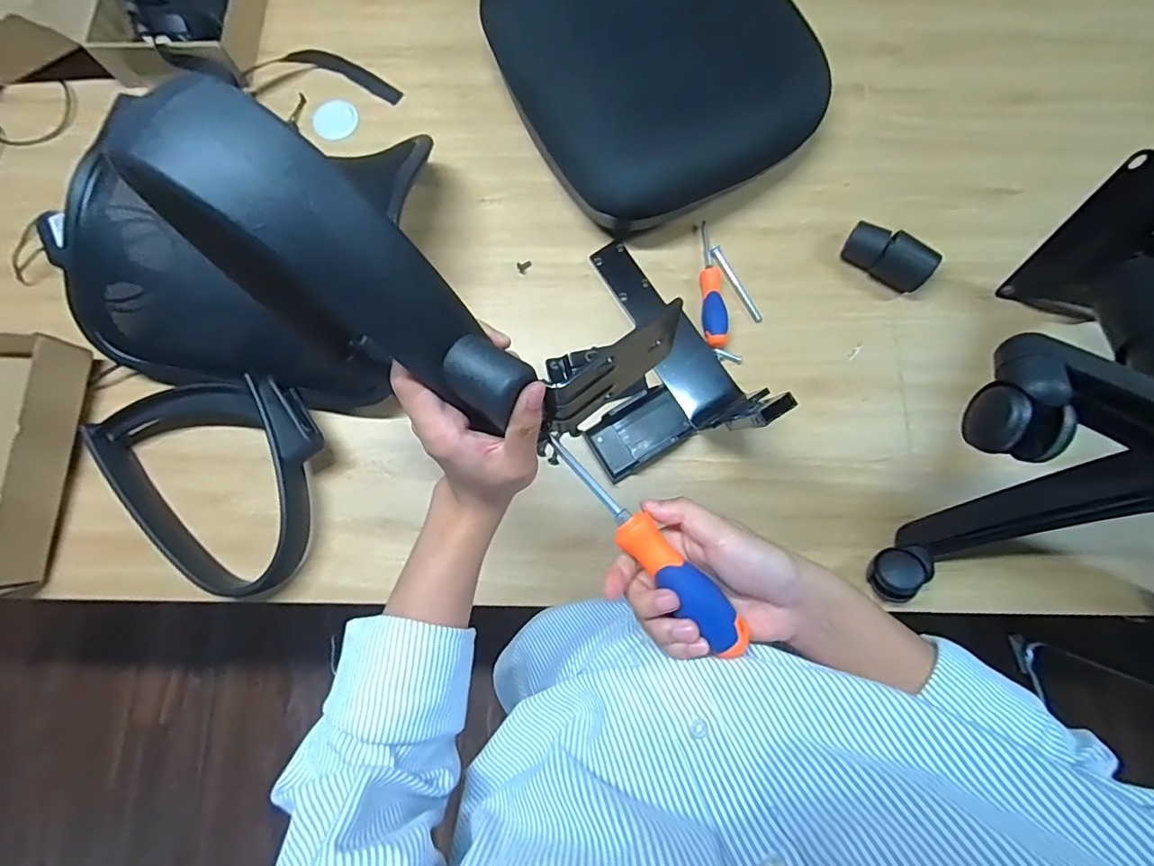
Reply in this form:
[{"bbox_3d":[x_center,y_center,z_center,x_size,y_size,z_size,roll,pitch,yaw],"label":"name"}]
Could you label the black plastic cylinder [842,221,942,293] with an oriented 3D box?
[{"bbox_3d":[0.406,-0.228,0.674,0.106,0.057,0.045,30,80,7],"label":"black plastic cylinder"}]

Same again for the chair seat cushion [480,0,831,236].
[{"bbox_3d":[0.110,-0.507,0.707,0.373,0.136,0.377,-27,79,-5],"label":"chair seat cushion"}]

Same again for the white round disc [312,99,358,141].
[{"bbox_3d":[-0.366,-0.474,0.776,0.063,0.004,0.064,0,78,1],"label":"white round disc"}]

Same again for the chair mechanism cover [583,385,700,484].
[{"bbox_3d":[0.079,-0.003,0.650,0.125,0.029,0.076,-32,79,-6],"label":"chair mechanism cover"}]

